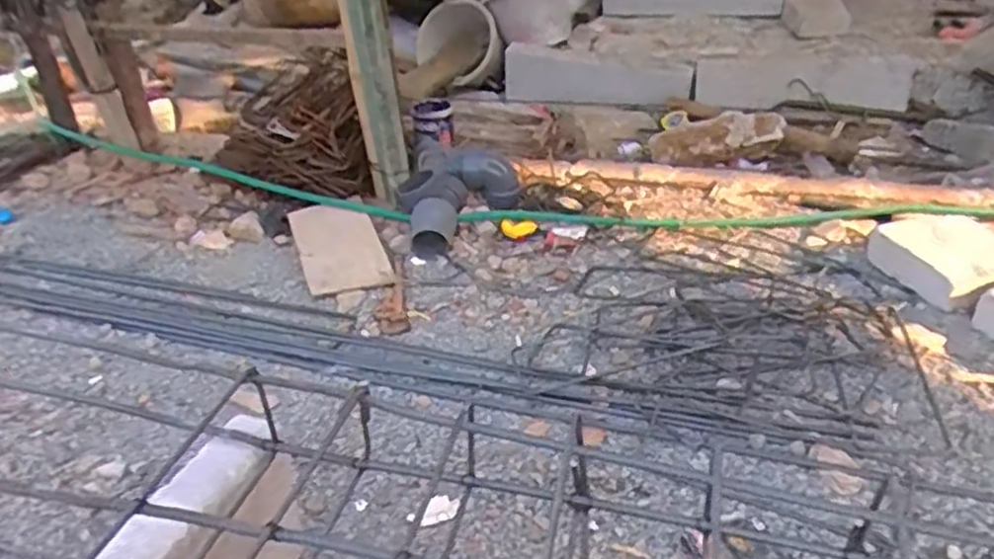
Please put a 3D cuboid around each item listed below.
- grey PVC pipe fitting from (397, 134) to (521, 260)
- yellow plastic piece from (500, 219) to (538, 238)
[{"bbox_3d":[-0.077,-0.191,1.573,0.252,0.127,0.289,-5,34,-2],"label":"grey PVC pipe fitting"},{"bbox_3d":[0.048,-0.110,1.606,0.080,0.008,0.056,4,47,-4],"label":"yellow plastic piece"}]

